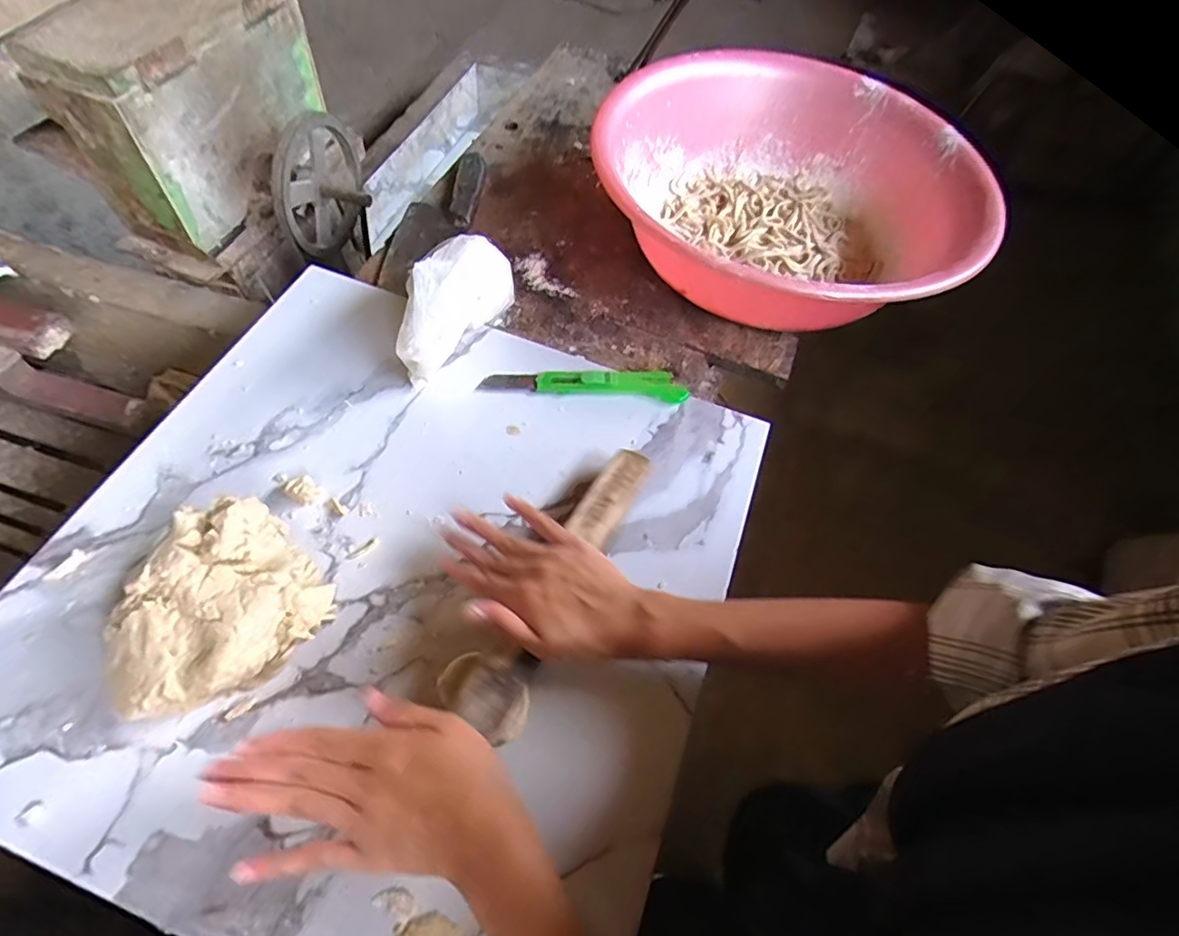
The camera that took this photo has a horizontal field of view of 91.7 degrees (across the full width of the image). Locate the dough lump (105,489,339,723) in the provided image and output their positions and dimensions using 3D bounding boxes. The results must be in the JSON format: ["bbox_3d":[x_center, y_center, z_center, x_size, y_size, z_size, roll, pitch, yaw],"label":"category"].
[{"bbox_3d":[-0.251,0.095,0.379,0.131,0.078,0.105,-37,70,-23],"label":"dough lump"}]

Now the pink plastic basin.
[{"bbox_3d":[0.210,-0.294,0.643,0.398,0.150,0.404,3,58,-5],"label":"pink plastic basin"}]

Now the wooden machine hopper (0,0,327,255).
[{"bbox_3d":[-0.546,-0.518,0.807,0.155,0.231,0.347,20,58,5],"label":"wooden machine hopper"}]

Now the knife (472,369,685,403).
[{"bbox_3d":[-0.005,-0.082,0.545,0.192,0.016,0.030,5,58,-5],"label":"knife"}]

